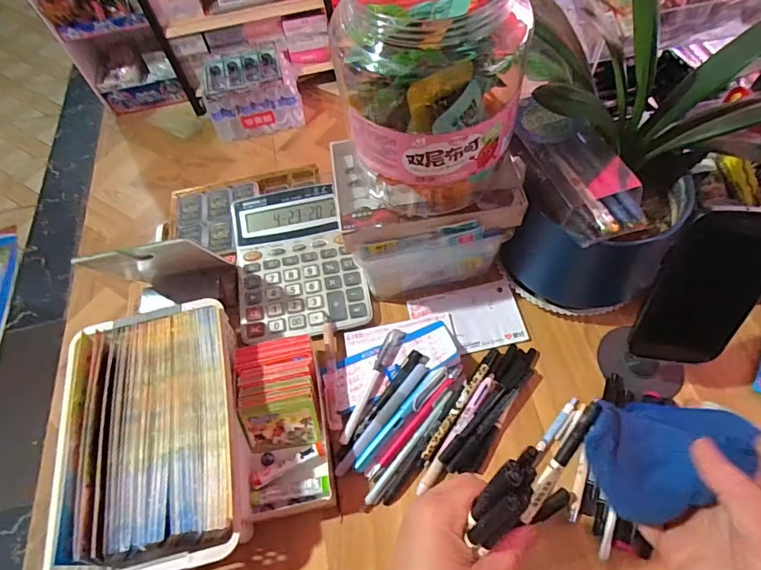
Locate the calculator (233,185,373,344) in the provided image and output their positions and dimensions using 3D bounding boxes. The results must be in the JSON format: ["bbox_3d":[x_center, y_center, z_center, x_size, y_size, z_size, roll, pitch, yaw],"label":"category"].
[{"bbox_3d":[-0.104,-0.032,0.571,0.152,0.037,0.191,-10,59,-2],"label":"calculator"}]

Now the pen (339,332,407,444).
[{"bbox_3d":[-0.009,0.106,0.498,0.018,0.012,0.138,22,64,16],"label":"pen"}]

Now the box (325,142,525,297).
[{"bbox_3d":[0.051,-0.078,0.527,0.185,0.142,0.127,-10,59,-1],"label":"box"}]

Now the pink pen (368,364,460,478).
[{"bbox_3d":[0.039,0.142,0.478,0.012,0.012,0.146,36,68,22],"label":"pink pen"}]

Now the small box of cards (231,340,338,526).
[{"bbox_3d":[-0.099,0.145,0.474,0.088,0.057,0.168,-10,59,-1],"label":"small box of cards"}]

